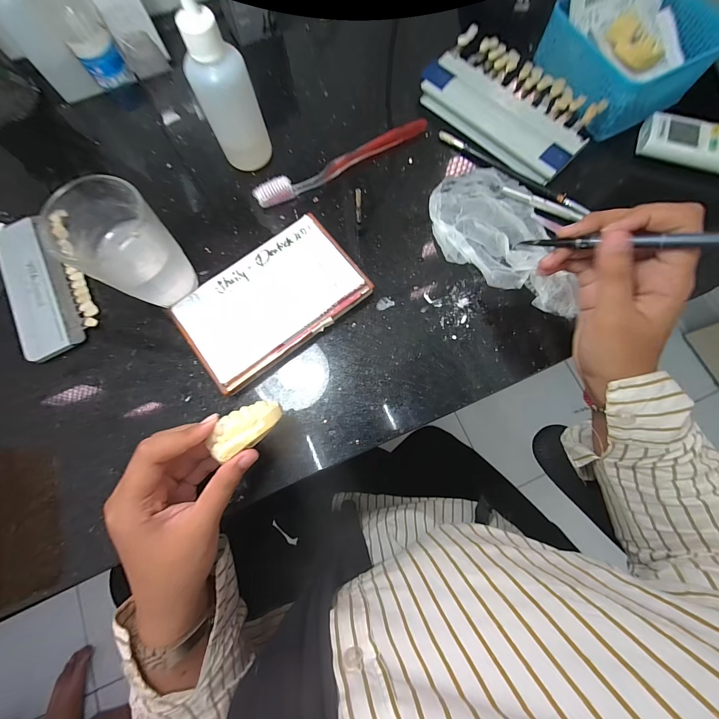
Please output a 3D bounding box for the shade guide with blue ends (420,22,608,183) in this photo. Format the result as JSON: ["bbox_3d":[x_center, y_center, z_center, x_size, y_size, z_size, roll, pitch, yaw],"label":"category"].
[{"bbox_3d":[0.149,-0.260,0.322,0.168,0.018,0.100,39,81,10],"label":"shade guide with blue ends"}]

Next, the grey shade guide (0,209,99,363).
[{"bbox_3d":[-0.291,-0.072,0.299,0.067,0.014,0.148,-26,77,-4],"label":"grey shade guide"}]

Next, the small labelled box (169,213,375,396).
[{"bbox_3d":[-0.075,-0.052,0.280,0.149,0.019,0.092,-38,78,-7],"label":"small labelled box"}]

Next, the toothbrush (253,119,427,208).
[{"bbox_3d":[-0.016,-0.199,0.324,0.189,0.011,0.019,-29,77,-5],"label":"toothbrush"}]

